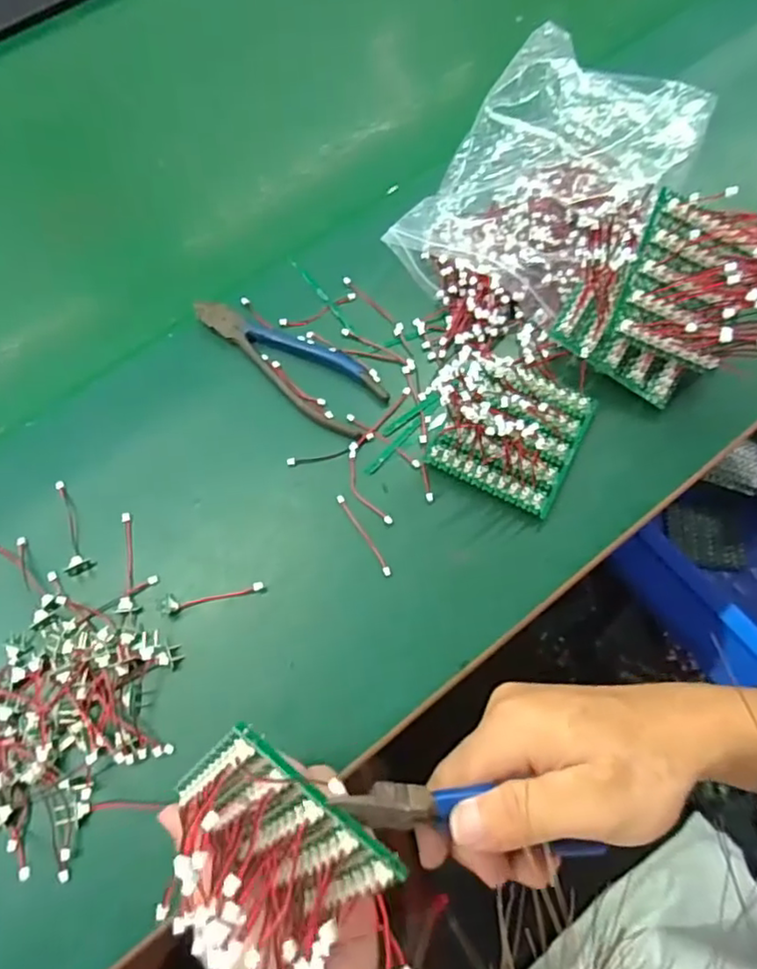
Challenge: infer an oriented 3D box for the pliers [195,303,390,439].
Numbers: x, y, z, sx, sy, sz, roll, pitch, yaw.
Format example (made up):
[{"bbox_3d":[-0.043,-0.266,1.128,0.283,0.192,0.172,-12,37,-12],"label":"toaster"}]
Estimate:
[{"bbox_3d":[-0.057,-0.087,0.411,0.140,0.015,0.051,42,76,16],"label":"pliers"}]

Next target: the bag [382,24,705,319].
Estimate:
[{"bbox_3d":[0.128,-0.222,0.444,0.146,0.043,0.235,30,73,13],"label":"bag"}]

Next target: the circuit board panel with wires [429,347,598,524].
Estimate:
[{"bbox_3d":[0.077,-0.036,0.390,0.094,0.025,0.083,26,72,12],"label":"circuit board panel with wires"}]

